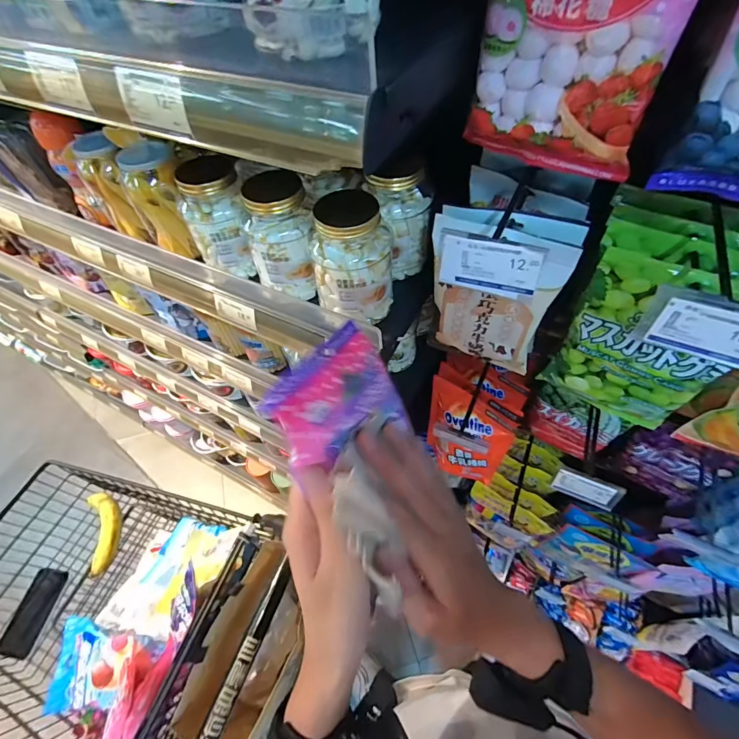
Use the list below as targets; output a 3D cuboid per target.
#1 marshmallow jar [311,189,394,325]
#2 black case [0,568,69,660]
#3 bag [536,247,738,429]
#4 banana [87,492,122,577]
[{"bbox_3d":[-0.016,-0.122,0.399,0.077,0.118,0.092,-1,56,4],"label":"marshmallow jar"},{"bbox_3d":[-0.713,0.512,0.814,0.066,0.015,0.157,15,59,-3],"label":"black case"},{"bbox_3d":[0.263,-0.021,0.377,0.132,0.199,0.021,29,56,21],"label":"bag"},{"bbox_3d":[-0.608,0.367,0.880,0.064,0.040,0.185,-22,57,-11],"label":"banana"}]

